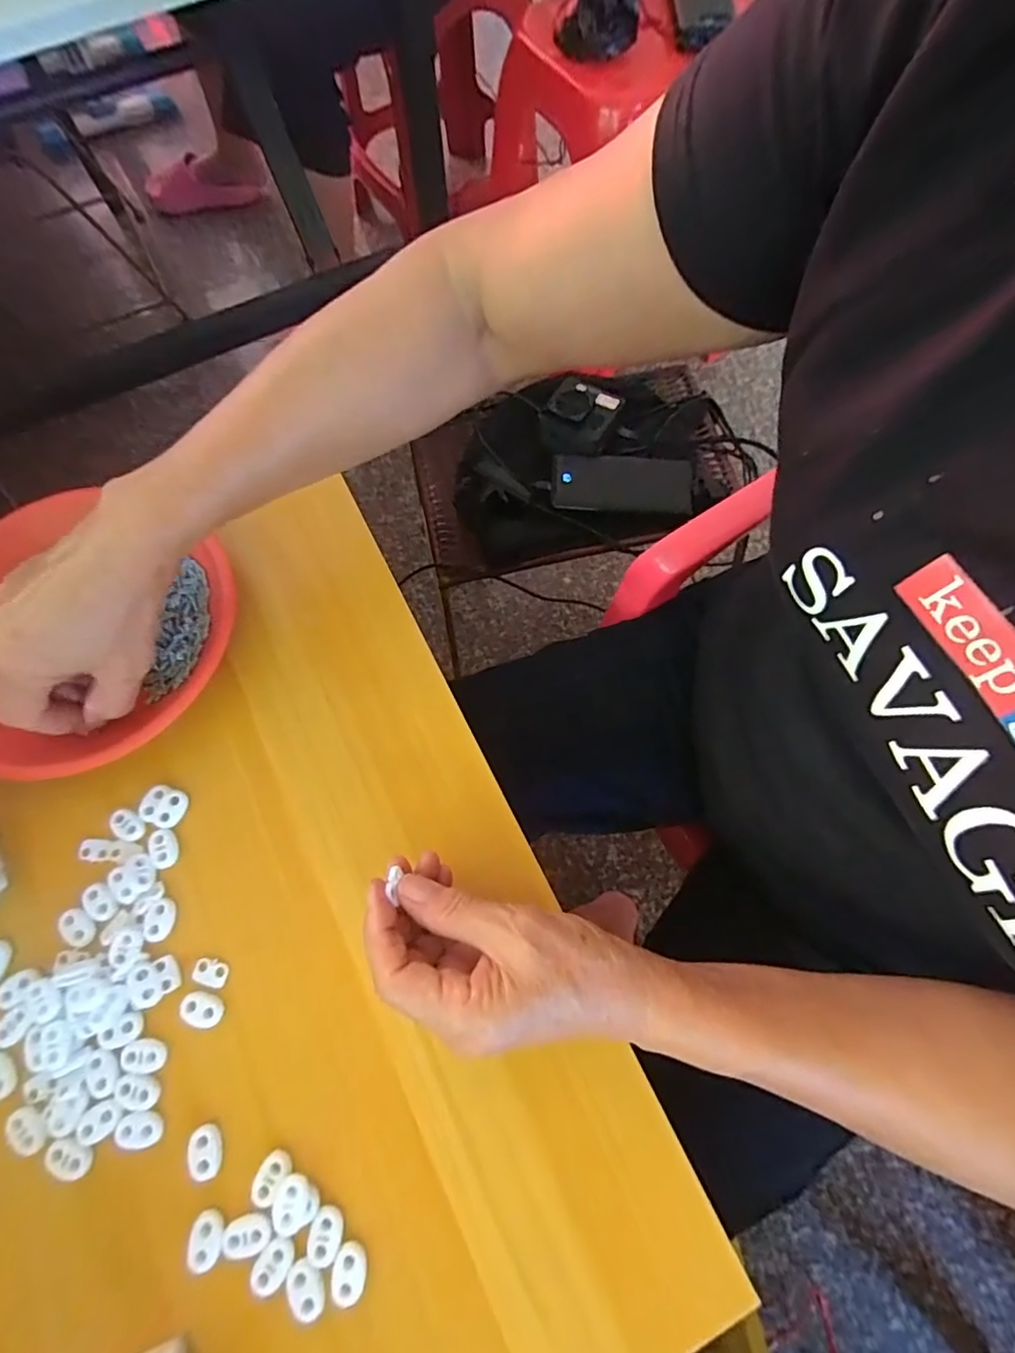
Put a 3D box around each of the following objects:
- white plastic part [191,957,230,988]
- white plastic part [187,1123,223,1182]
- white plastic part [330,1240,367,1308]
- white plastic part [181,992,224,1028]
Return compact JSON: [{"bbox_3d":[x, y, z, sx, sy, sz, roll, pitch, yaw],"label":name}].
[{"bbox_3d":[-0.163,0.162,0.317,0.019,0.004,0.012,15,72,6],"label":"white plastic part"},{"bbox_3d":[-0.150,0.235,0.286,0.015,0.006,0.021,-19,72,-5],"label":"white plastic part"},{"bbox_3d":[-0.074,0.278,0.269,0.016,0.006,0.021,7,72,3],"label":"white plastic part"},{"bbox_3d":[-0.163,0.177,0.308,0.022,0.004,0.015,13,72,5],"label":"white plastic part"}]

